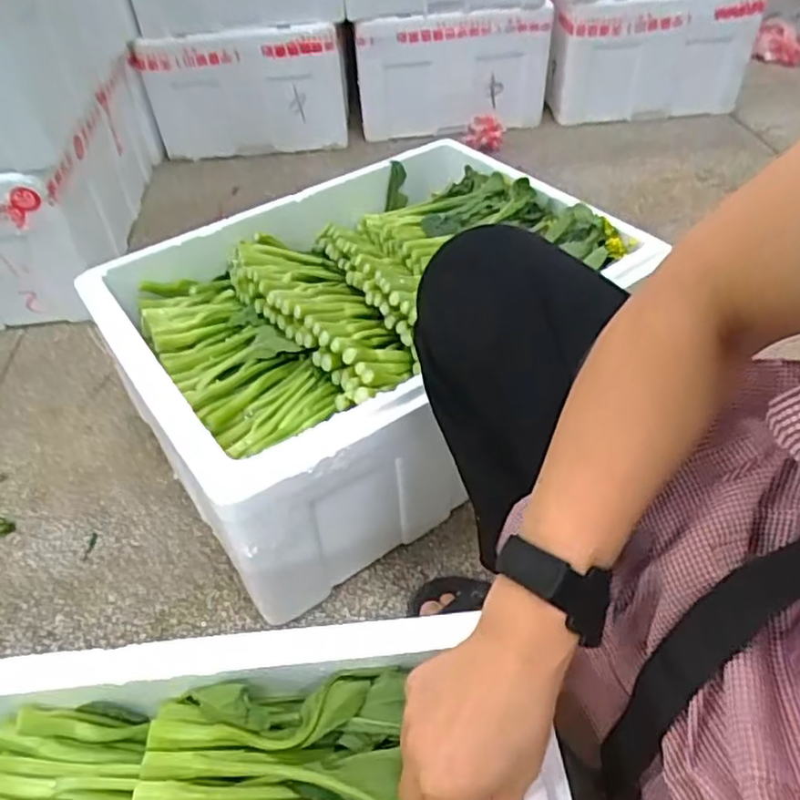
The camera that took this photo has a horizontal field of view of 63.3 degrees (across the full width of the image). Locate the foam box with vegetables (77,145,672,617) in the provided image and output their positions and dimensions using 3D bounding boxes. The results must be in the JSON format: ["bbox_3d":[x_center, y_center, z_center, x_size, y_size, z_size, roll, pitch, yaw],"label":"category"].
[{"bbox_3d":[-0.036,-0.085,0.813,0.566,0.213,0.433,-30,50,-24],"label":"foam box with vegetables"}]

